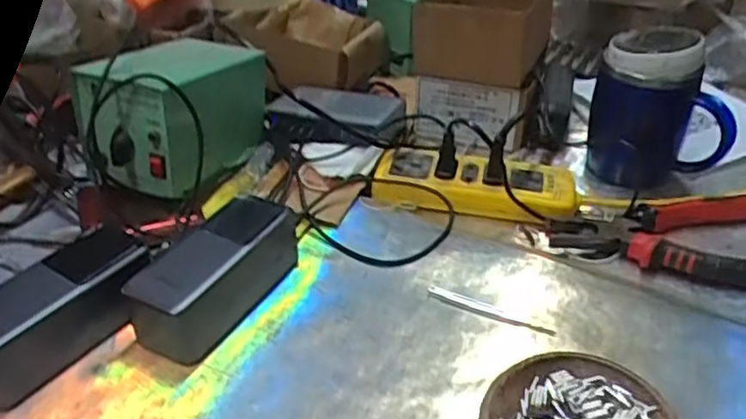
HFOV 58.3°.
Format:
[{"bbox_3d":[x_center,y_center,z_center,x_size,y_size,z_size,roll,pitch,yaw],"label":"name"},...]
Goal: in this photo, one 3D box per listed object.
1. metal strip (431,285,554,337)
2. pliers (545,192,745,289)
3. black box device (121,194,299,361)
[{"bbox_3d":[0.082,0.073,0.481,0.093,0.005,0.012,19,48,23],"label":"metal strip"},{"bbox_3d":[0.252,0.019,0.555,0.203,0.024,0.113,3,36,3],"label":"pliers"},{"bbox_3d":[-0.115,0.044,0.481,0.062,0.057,0.127,18,39,22],"label":"black box device"}]

